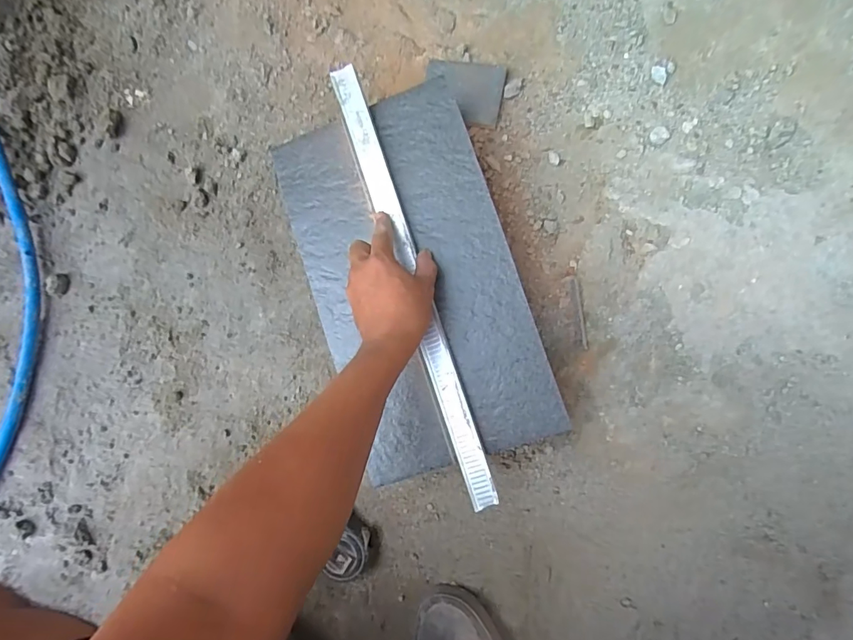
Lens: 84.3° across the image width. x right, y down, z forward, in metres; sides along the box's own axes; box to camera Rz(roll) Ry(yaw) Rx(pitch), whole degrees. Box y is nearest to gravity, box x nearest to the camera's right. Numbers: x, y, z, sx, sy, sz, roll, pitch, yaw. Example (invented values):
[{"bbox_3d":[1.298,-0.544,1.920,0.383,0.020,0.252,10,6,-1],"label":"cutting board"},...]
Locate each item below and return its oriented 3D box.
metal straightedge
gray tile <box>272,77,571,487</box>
[{"bbox_3d":[-0.016,-0.045,0.497,0.029,0.016,0.484,-19,83,4],"label":"metal straightedge"},{"bbox_3d":[-0.017,-0.045,0.508,0.216,0.009,0.394,-19,83,8],"label":"gray tile"}]

